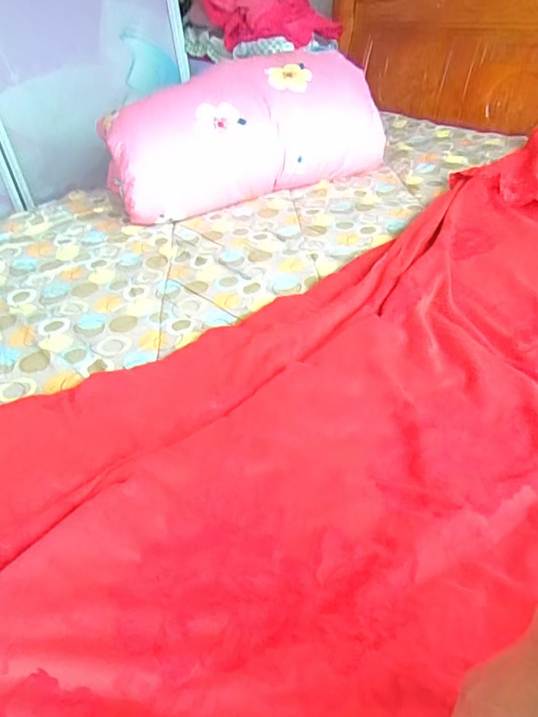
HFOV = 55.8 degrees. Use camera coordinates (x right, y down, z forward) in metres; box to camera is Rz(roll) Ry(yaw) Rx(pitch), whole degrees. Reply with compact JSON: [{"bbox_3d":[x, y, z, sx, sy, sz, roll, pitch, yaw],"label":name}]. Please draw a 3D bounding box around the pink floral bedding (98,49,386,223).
[{"bbox_3d":[-0.042,-0.673,1.523,0.892,0.352,0.219,-20,41,-16],"label":"pink floral bedding"}]

